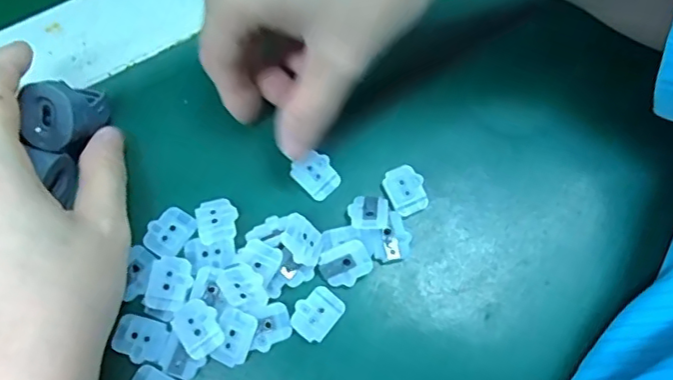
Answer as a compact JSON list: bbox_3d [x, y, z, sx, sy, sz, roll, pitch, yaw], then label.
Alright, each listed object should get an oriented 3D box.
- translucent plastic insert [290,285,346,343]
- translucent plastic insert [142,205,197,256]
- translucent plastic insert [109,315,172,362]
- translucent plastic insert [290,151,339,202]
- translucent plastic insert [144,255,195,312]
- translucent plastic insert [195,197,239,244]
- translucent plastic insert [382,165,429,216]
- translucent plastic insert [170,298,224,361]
[{"bbox_3d":[-0.008,0.051,0.234,0.017,0.004,0.021,37,74,10],"label":"translucent plastic insert"},{"bbox_3d":[-0.072,0.018,0.243,0.017,0.004,0.021,31,73,8],"label":"translucent plastic insert"},{"bbox_3d":[-0.080,0.060,0.228,0.021,0.004,0.017,17,72,4],"label":"translucent plastic insert"},{"bbox_3d":[-0.009,-0.007,0.255,0.020,0.004,0.017,42,75,12],"label":"translucent plastic insert"},{"bbox_3d":[-0.069,0.038,0.232,0.017,0.005,0.022,11,71,2],"label":"translucent plastic insert"},{"bbox_3d":[-0.052,0.013,0.243,0.017,0.006,0.021,-15,72,-7],"label":"translucent plastic insert"},{"bbox_3d":[0.032,0.000,0.253,0.017,0.004,0.022,-20,73,-8],"label":"translucent plastic insert"},{"bbox_3d":[-0.056,0.055,0.226,0.018,0.004,0.022,-30,75,-11],"label":"translucent plastic insert"}]

